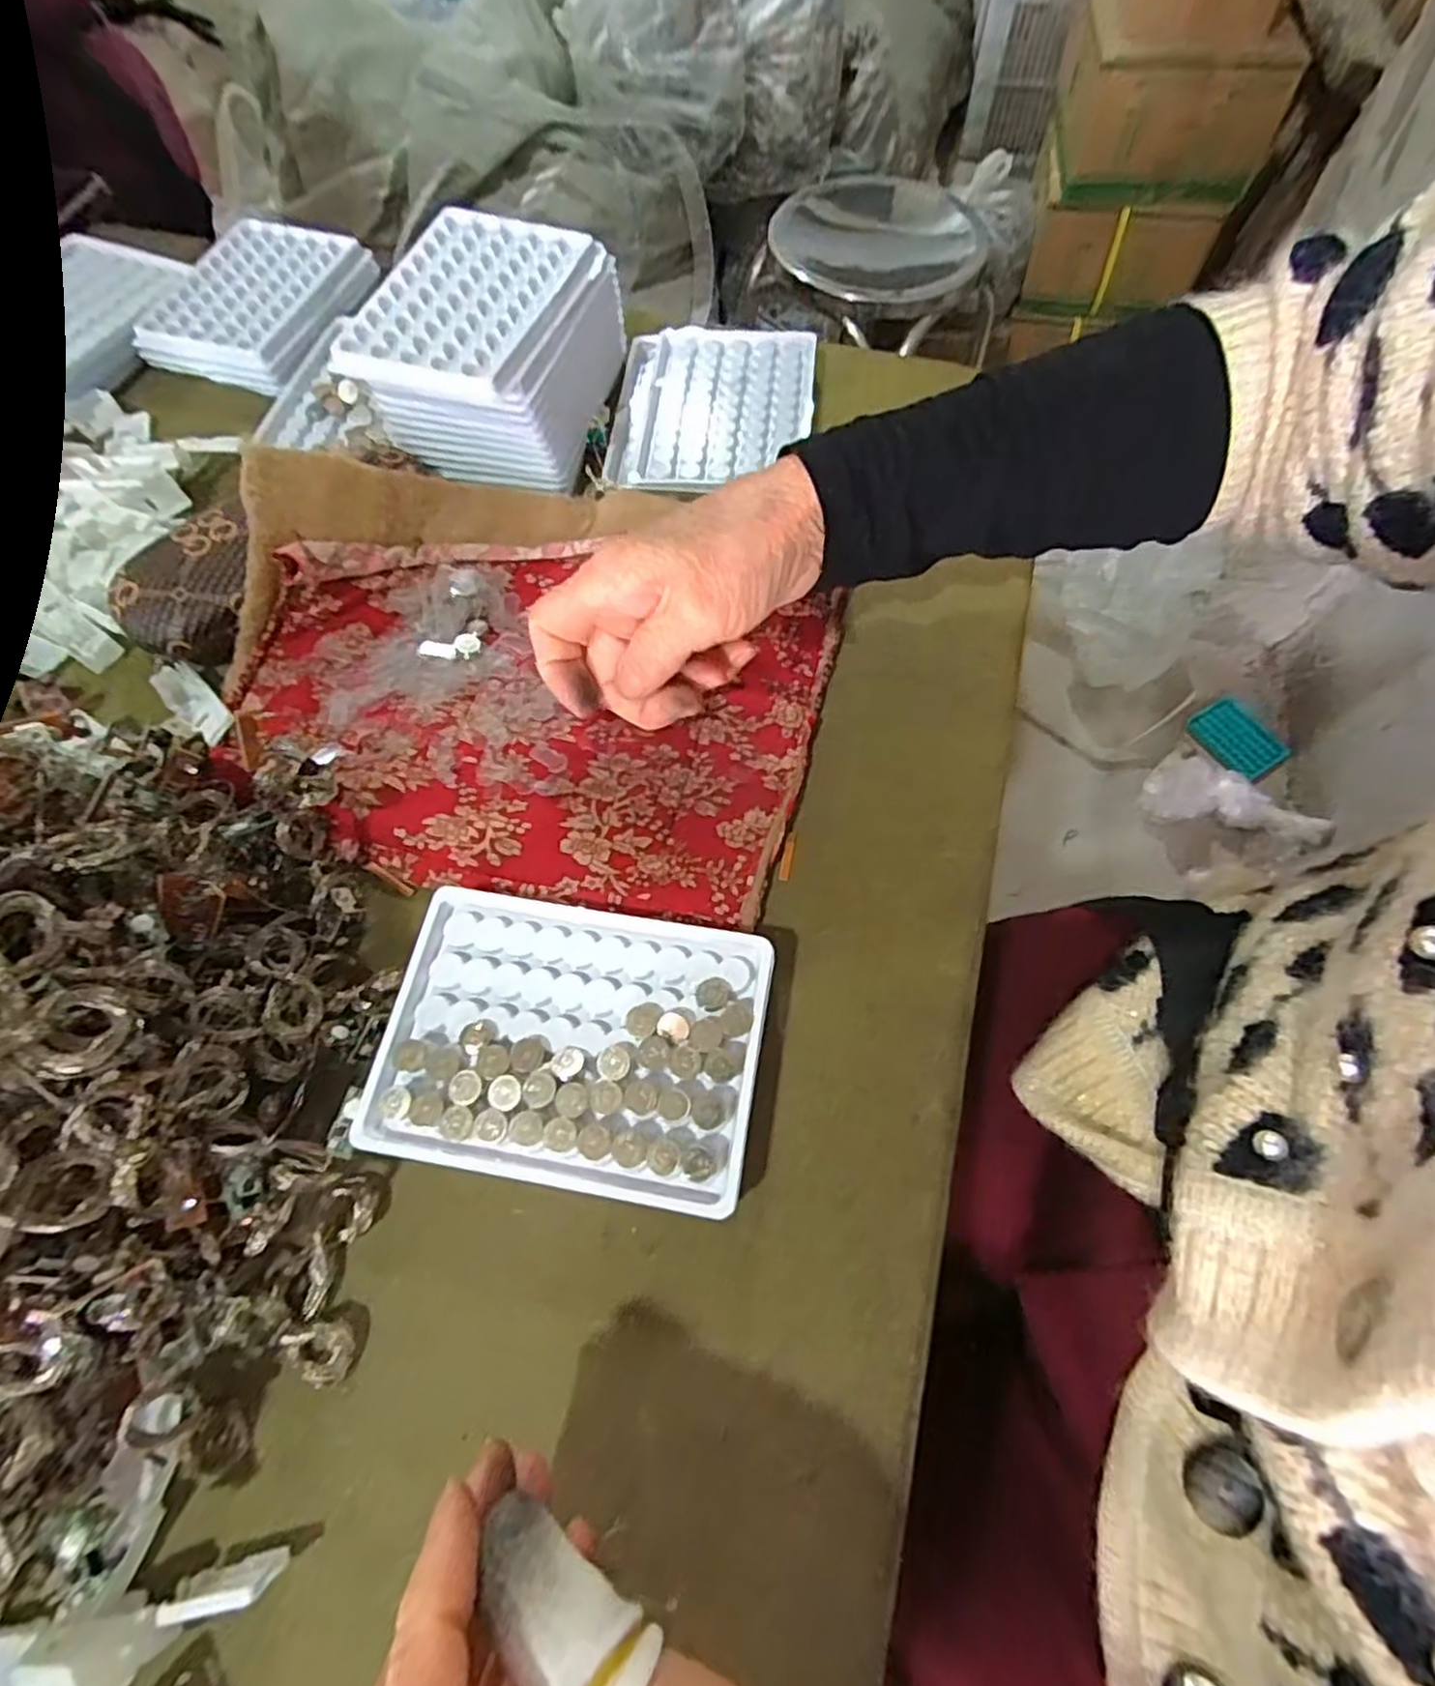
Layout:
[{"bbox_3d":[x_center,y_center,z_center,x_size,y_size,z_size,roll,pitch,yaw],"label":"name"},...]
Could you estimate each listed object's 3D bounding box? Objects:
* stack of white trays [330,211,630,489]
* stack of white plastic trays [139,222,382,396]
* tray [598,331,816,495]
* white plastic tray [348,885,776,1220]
[{"bbox_3d":[-0.115,-0.258,0.384,0.105,0.063,0.131,12,66,6],"label":"stack of white trays"},{"bbox_3d":[-0.287,-0.338,0.455,0.097,0.020,0.127,13,66,6],"label":"stack of white plastic trays"},{"bbox_3d":[-0.002,-0.246,0.413,0.109,0.015,0.131,4,65,2],"label":"tray"},{"bbox_3d":[-0.051,0.070,0.261,0.130,0.018,0.093,9,65,4],"label":"white plastic tray"}]

